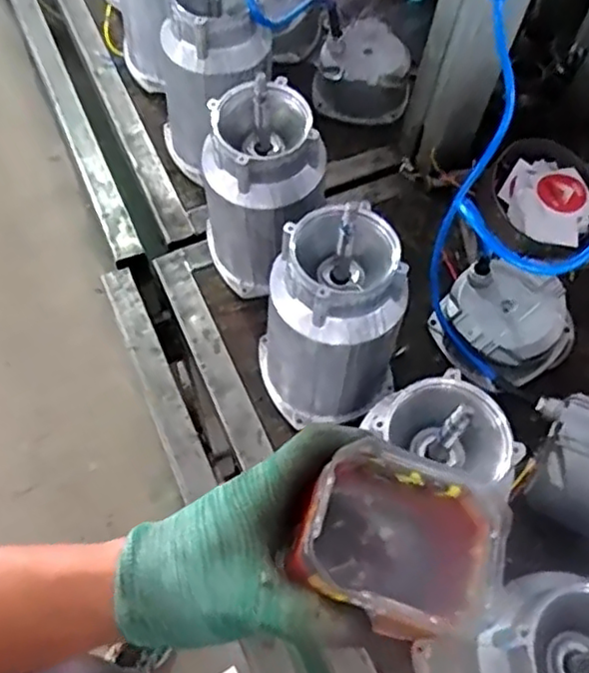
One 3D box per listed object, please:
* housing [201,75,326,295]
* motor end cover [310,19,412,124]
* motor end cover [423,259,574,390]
[{"bbox_3d":[-0.035,-0.142,0.663,0.106,0.223,0.105,1,63,-2],"label":"housing"},{"bbox_3d":[0.088,-0.364,0.879,0.123,0.090,0.123,-6,63,-5],"label":"motor end cover"},{"bbox_3d":[0.227,-0.013,0.686,0.122,0.084,0.115,-25,66,-14],"label":"motor end cover"}]

